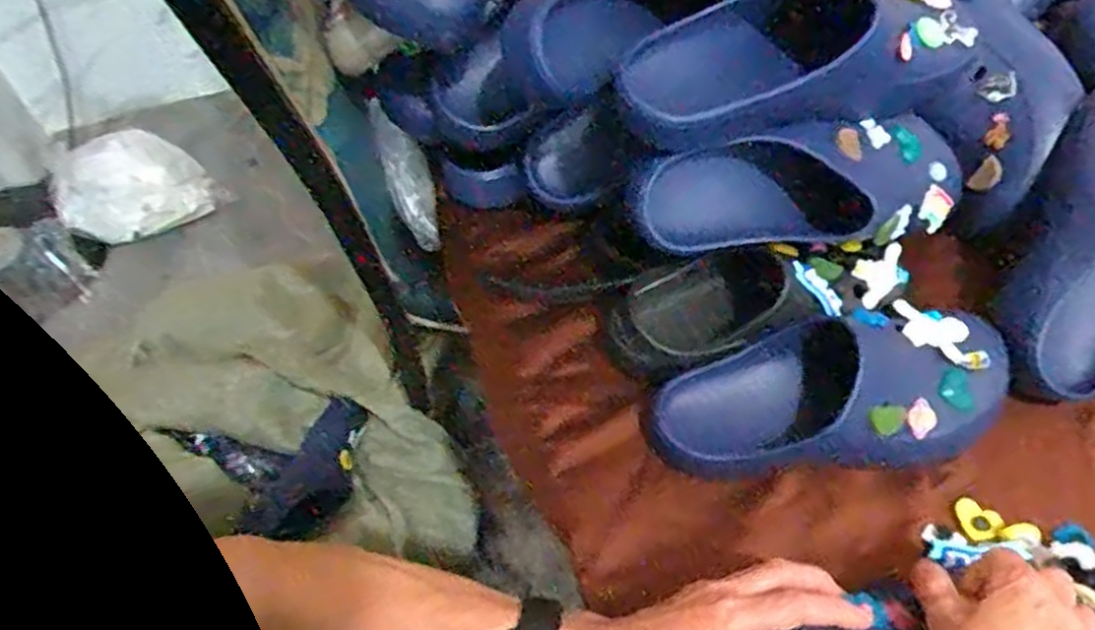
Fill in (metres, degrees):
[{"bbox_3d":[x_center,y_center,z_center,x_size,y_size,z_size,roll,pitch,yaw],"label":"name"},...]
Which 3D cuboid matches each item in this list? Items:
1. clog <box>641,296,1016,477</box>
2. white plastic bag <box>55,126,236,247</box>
[{"bbox_3d":[0.215,0.057,0.535,0.265,0.082,0.108,-7,54,-4],"label":"clog"},{"bbox_3d":[-0.863,-0.272,1.500,0.310,0.168,0.150,-28,58,-17],"label":"white plastic bag"}]

